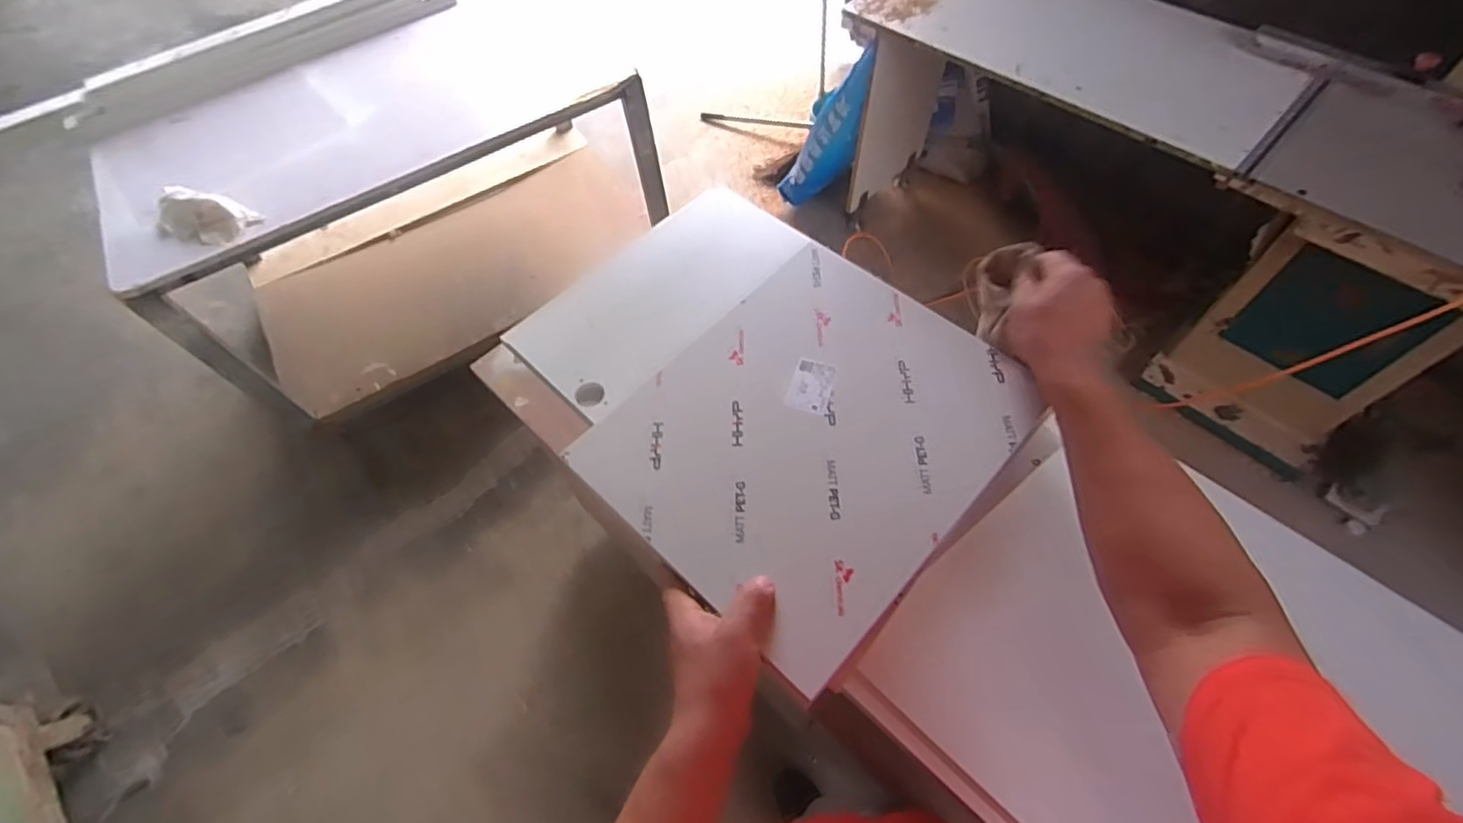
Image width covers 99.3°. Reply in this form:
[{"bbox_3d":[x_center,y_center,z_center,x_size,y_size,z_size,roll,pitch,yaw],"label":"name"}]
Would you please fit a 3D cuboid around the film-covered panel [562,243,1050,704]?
[{"bbox_3d":[0.076,0.017,0.582,0.301,0.014,0.356,39,69,24],"label":"film-covered panel"}]

